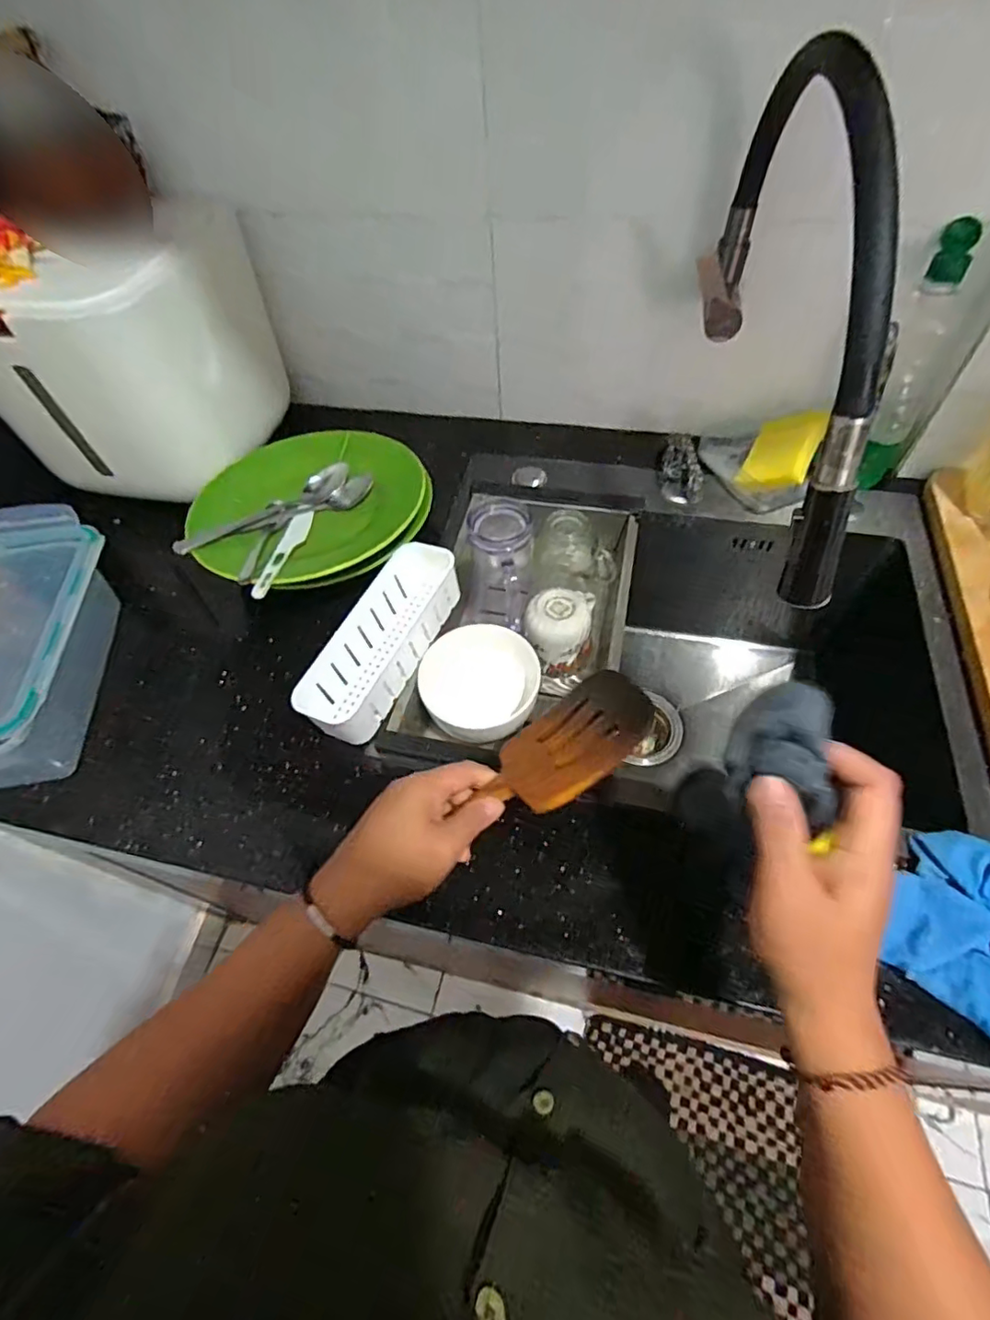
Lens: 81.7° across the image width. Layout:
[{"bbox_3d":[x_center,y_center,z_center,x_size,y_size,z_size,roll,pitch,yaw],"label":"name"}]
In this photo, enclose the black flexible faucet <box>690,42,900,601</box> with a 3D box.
[{"bbox_3d":[0.213,-0.263,0.422,0.047,0.249,0.374,-2,56,2],"label":"black flexible faucet"}]

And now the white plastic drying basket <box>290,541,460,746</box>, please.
[{"bbox_3d":[-0.104,-0.021,0.561,0.073,0.055,0.220,20,60,16],"label":"white plastic drying basket"}]

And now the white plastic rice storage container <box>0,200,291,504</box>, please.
[{"bbox_3d":[-0.396,-0.334,0.631,0.226,0.207,0.247,11,58,11],"label":"white plastic rice storage container"}]

